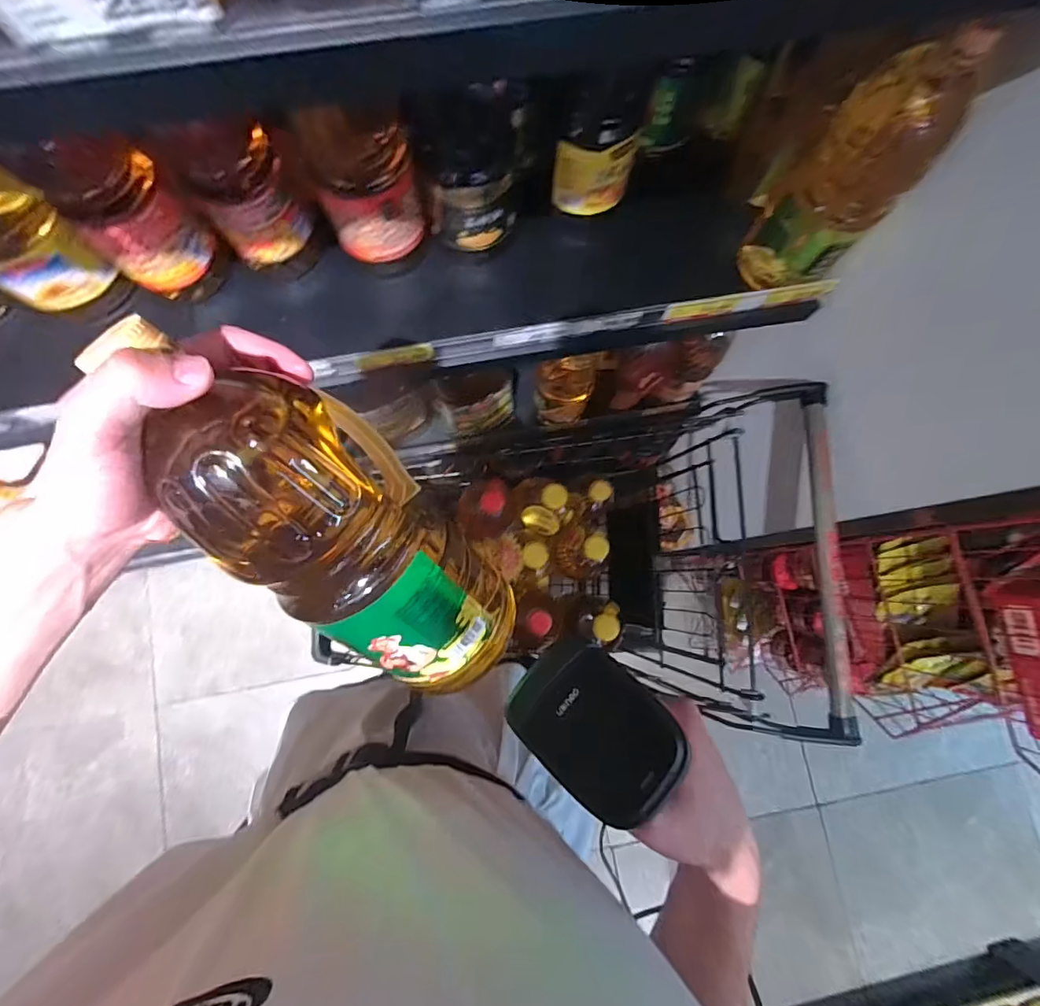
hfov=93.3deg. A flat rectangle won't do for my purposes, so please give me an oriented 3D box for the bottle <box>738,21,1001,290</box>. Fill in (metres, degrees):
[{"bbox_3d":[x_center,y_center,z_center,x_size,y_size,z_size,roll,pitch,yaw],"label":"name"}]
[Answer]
[{"bbox_3d":[0.340,-0.330,0.502,0.106,0.254,0.095,44,82,5],"label":"bottle"}]

